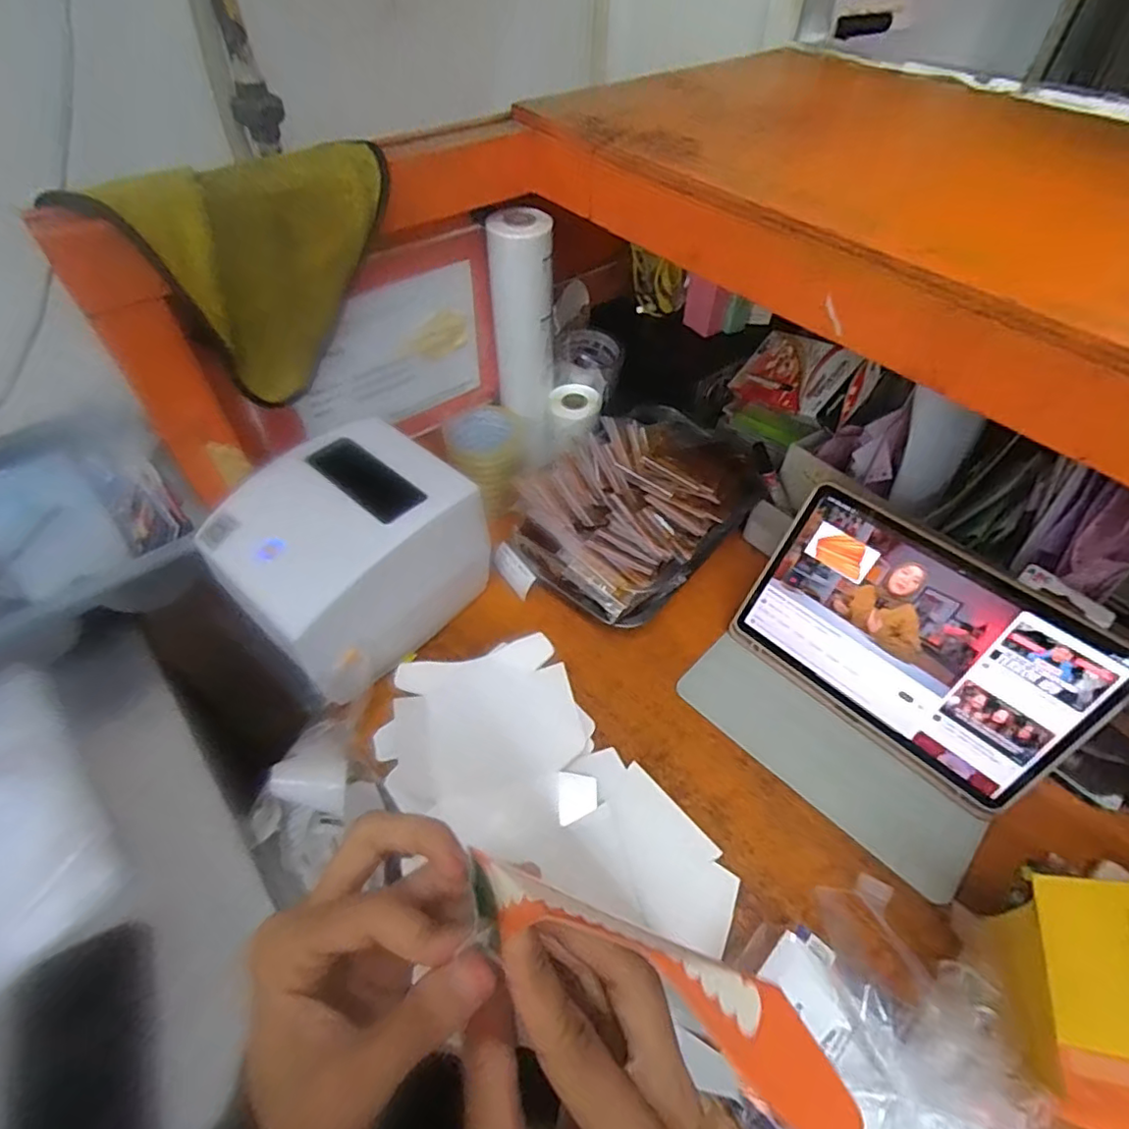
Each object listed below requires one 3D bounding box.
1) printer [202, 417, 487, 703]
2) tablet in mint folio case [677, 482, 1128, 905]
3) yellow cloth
[{"bbox_3d":[-0.207,-0.010,0.586,0.183,0.156,0.210,37,59,25],"label":"printer"},{"bbox_3d":[0.285,0.098,0.523,0.278,0.178,0.192,36,59,24],"label":"tablet in mint folio case"},{"bbox_3d":[-0.229,-0.224,0.472,0.206,0.171,0.031,-36,60,-27],"label":"yellow cloth"}]

